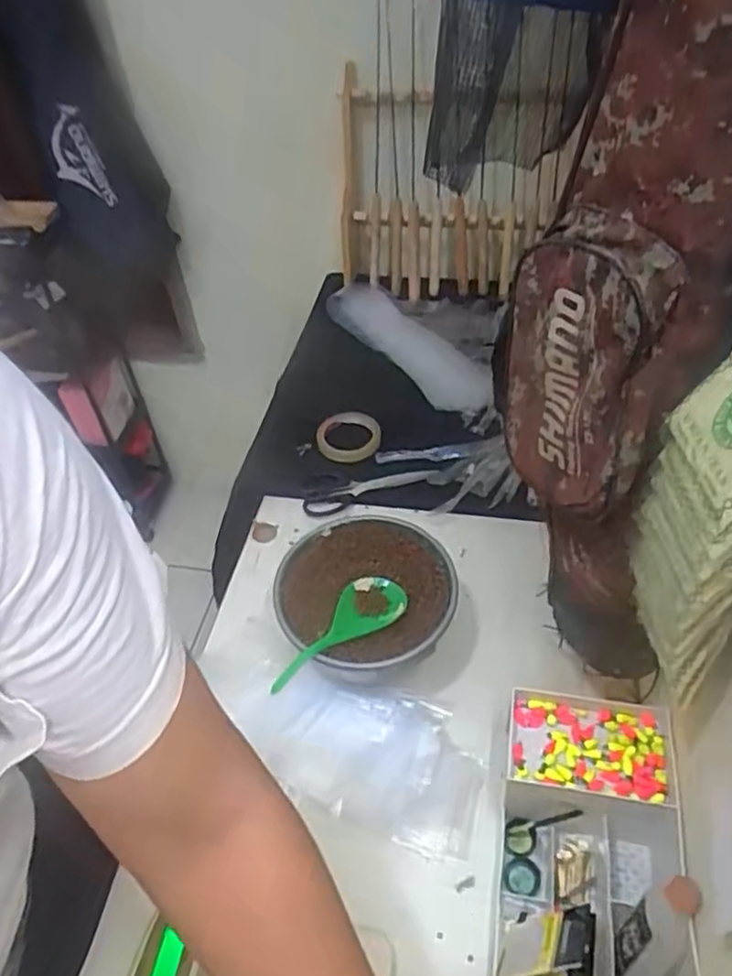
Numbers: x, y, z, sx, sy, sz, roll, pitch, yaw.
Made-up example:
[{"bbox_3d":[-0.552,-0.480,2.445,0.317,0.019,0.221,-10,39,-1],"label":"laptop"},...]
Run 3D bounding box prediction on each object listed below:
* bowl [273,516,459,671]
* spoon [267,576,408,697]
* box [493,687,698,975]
[{"bbox_3d":[0.001,0.132,0.780,0.193,0.084,0.195,-3,46,3],"label":"bowl"},{"bbox_3d":[-0.032,0.156,0.725,0.070,0.025,0.188,26,41,27],"label":"spoon"},{"bbox_3d":[0.196,0.313,0.606,0.152,0.088,0.230,5,47,10],"label":"box"}]

